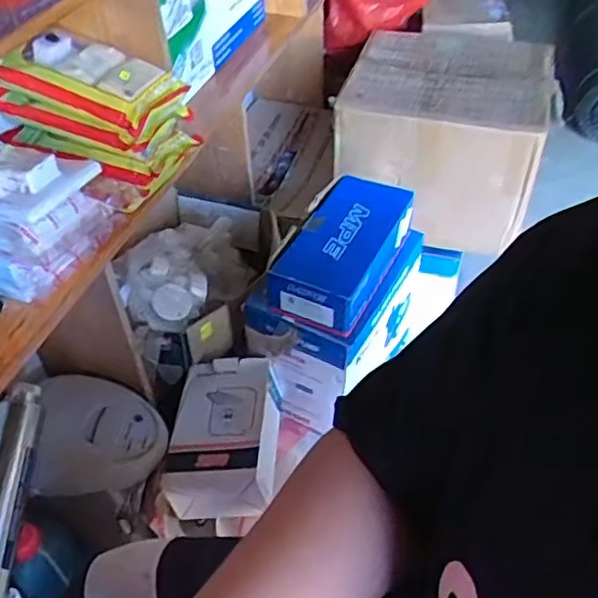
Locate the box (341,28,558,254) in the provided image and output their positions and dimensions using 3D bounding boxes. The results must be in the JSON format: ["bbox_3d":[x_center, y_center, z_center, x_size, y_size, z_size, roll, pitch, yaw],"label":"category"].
[{"bbox_3d":[0.324,-0.368,1.413,0.396,0.306,0.441,11,45,13],"label":"box"}]

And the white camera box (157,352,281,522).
[{"bbox_3d":[-0.116,0.217,1.018,0.155,0.099,0.233,1,44,4],"label":"white camera box"}]

